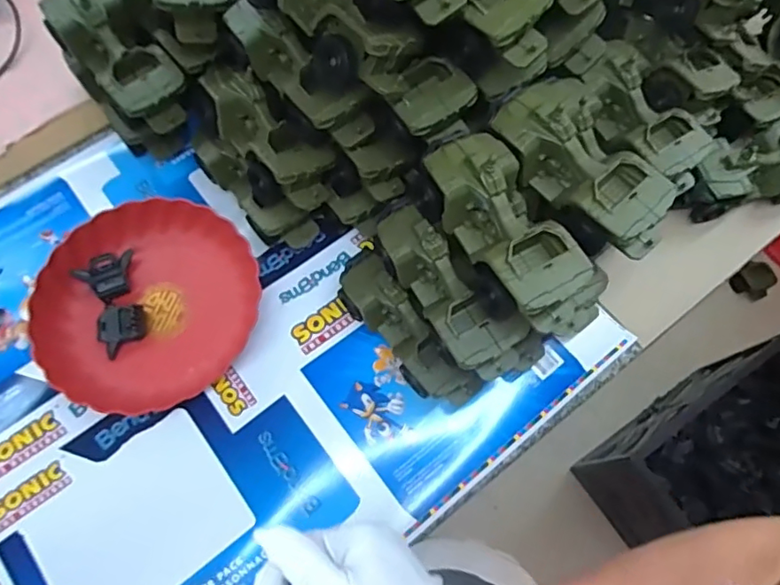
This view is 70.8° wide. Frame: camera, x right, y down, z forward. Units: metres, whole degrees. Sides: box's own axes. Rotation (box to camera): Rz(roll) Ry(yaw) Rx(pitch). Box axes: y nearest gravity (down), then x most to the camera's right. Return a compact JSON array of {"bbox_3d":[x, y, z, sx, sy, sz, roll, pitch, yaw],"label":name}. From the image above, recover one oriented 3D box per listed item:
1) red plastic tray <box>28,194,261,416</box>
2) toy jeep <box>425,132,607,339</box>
[{"bbox_3d":[-0.268,0.010,0.623,0.228,0.045,0.242,15,70,5],"label":"red plastic tray"},{"bbox_3d":[0.113,-0.056,0.492,0.106,0.068,0.188,-28,72,-10],"label":"toy jeep"}]

